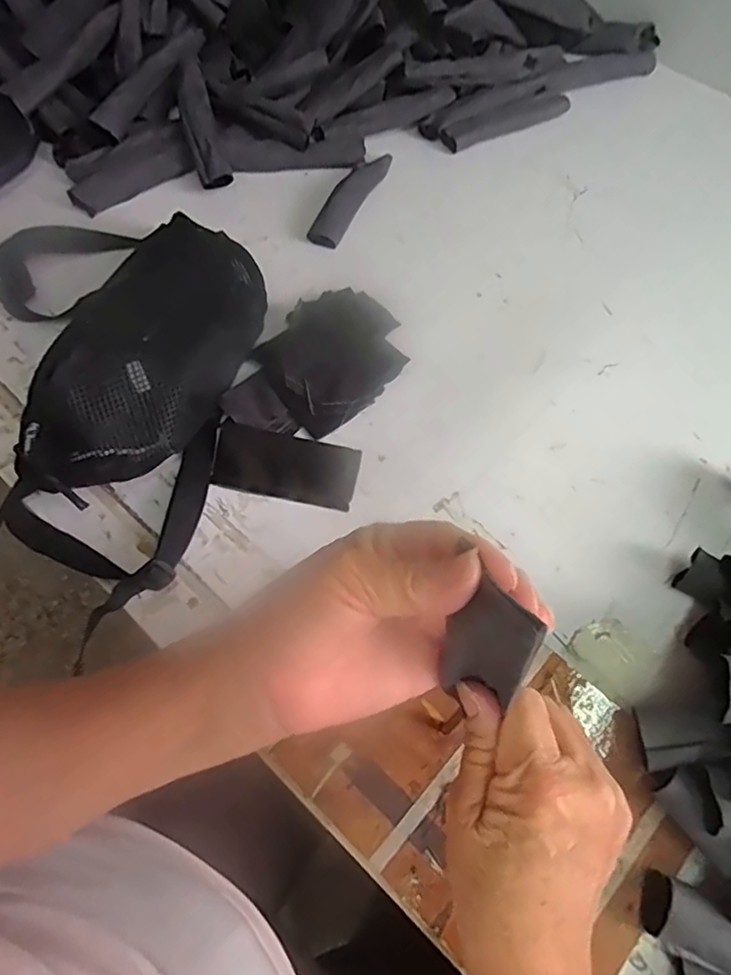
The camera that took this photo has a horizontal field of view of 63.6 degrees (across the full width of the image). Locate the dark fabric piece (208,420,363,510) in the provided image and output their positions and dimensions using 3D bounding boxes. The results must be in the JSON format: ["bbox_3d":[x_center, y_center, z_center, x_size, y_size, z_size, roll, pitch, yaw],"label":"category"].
[{"bbox_3d":[-0.065,-0.019,0.475,0.113,0.006,0.053,10,65,5],"label":"dark fabric piece"}]

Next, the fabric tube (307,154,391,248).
[{"bbox_3d":[-0.014,-0.295,0.597,0.030,0.019,0.145,24,66,11],"label":"fabric tube"}]

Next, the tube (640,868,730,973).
[{"bbox_3d":[0.207,0.257,0.324,0.103,0.025,0.030,28,67,13],"label":"tube"}]

